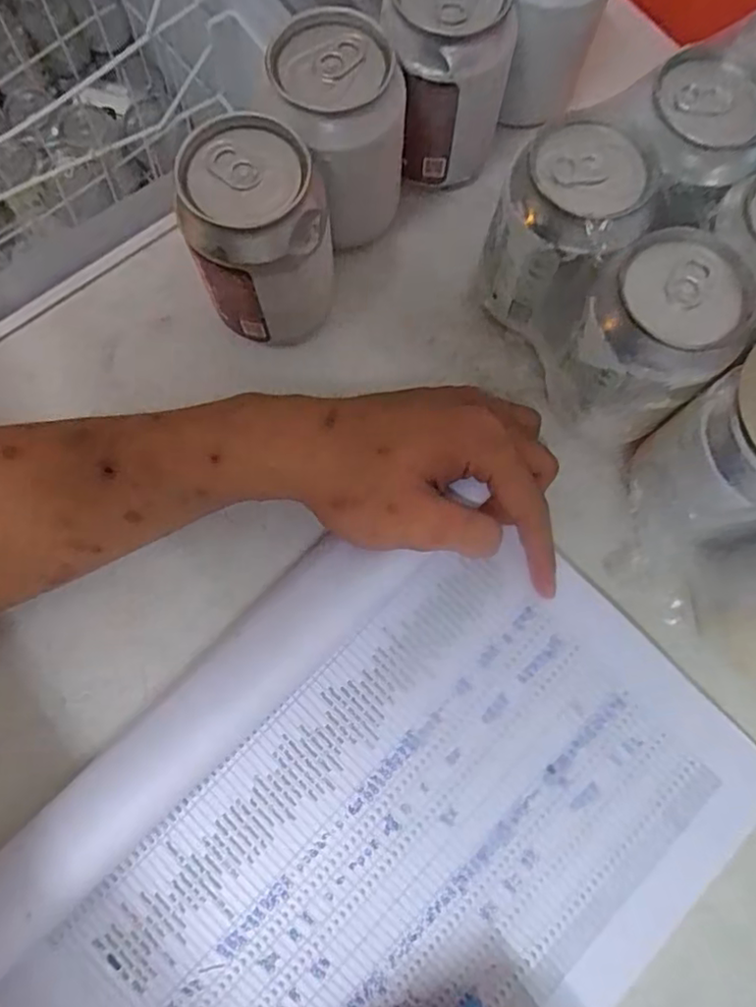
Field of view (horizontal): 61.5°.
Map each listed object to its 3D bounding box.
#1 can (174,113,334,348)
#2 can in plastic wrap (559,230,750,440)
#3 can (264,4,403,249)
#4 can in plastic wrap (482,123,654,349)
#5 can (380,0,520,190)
[{"bbox_3d":[-0.052,-0.122,0.306,0.060,0.097,0.063,0,77,0],"label":"can"},{"bbox_3d":[0.119,-0.070,0.293,0.058,0.089,0.062,0,77,0],"label":"can in plastic wrap"},{"bbox_3d":[-0.018,-0.181,0.322,0.056,0.094,0.060,0,77,0],"label":"can"},{"bbox_3d":[0.084,-0.121,0.307,0.059,0.091,0.065,37,80,8],"label":"can in plastic wrap"},{"bbox_3d":[0.035,-0.219,0.329,0.059,0.093,0.059,0,77,0],"label":"can"}]

